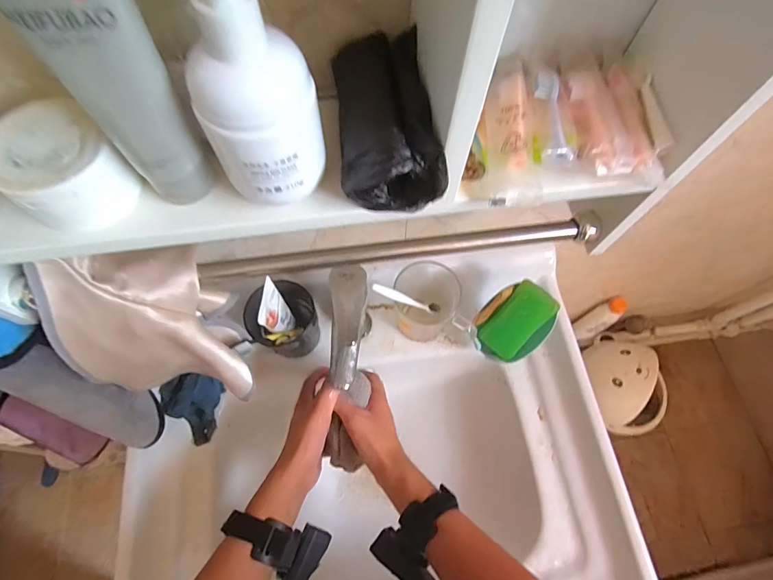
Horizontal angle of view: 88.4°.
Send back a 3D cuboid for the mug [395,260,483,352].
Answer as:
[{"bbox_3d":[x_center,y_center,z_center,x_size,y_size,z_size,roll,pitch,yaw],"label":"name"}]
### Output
[{"bbox_3d":[0.068,0.020,0.558,0.124,0.120,0.090,11,67,5],"label":"mug"}]

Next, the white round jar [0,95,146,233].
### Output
[{"bbox_3d":[-0.188,-0.071,0.231,0.069,0.036,0.057,42,73,17],"label":"white round jar"}]

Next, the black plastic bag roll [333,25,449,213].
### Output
[{"bbox_3d":[-0.003,-0.104,0.250,0.057,0.051,0.105,-10,67,-5],"label":"black plastic bag roll"}]

